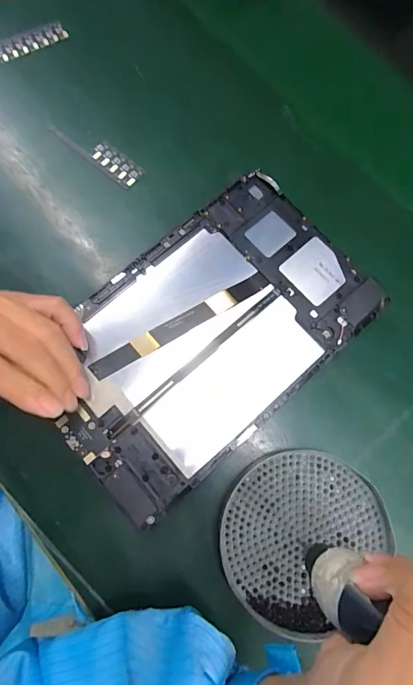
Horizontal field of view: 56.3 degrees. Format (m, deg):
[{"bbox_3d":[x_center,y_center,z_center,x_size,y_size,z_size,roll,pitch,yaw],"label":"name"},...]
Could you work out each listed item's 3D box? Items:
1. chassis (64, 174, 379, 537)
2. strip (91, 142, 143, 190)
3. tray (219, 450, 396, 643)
[{"bbox_3d":[-0.001,-0.008,0.280,0.234,0.013,0.147,-40,79,-10],"label":"chassis"},{"bbox_3d":[-0.080,-0.156,0.339,0.049,0.007,0.020,39,77,8],"label":"strip"},{"bbox_3d":[0.062,0.130,0.268,0.101,0.014,0.112,41,77,8],"label":"tray"}]

